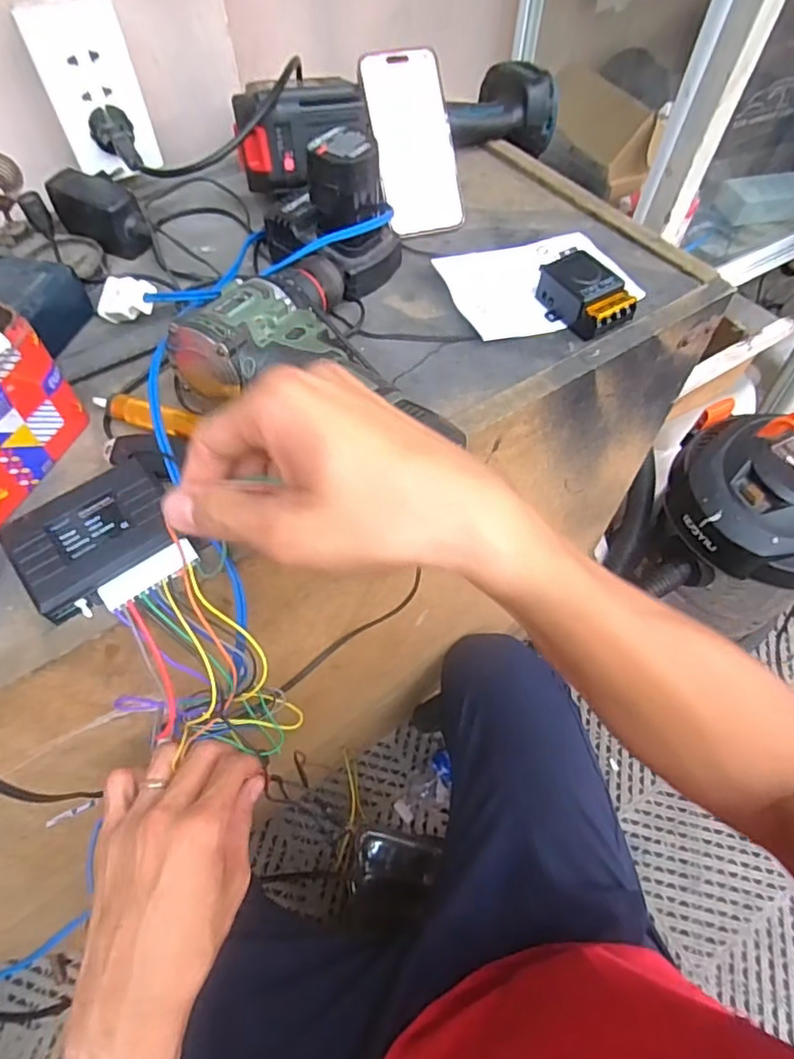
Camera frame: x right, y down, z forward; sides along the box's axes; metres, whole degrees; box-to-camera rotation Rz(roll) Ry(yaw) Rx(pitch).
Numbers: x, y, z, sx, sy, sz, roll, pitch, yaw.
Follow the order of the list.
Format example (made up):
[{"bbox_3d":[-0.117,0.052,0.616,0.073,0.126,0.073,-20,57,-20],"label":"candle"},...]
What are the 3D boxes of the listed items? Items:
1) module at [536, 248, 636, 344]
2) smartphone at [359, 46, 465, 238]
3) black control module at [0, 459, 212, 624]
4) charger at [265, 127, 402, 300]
[{"bbox_3d":[0.141,-0.179,0.437,0.042,0.027,0.070,-32,64,-19],"label":"module"},{"bbox_3d":[0.014,-0.335,0.501,0.067,0.004,0.143,-13,102,-4],"label":"smartphone"},{"bbox_3d":[-0.162,0.007,0.319,0.082,0.022,0.071,-34,64,-20],"label":"black control module"},{"bbox_3d":[-0.052,-0.252,0.448,0.104,0.094,0.069,37,65,20],"label":"charger"}]

